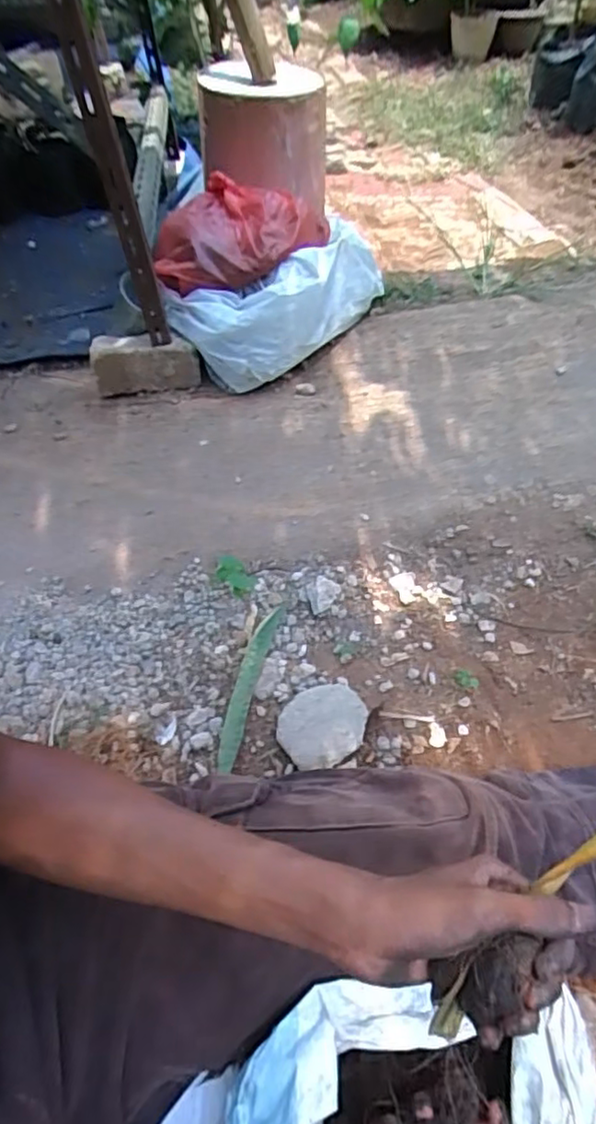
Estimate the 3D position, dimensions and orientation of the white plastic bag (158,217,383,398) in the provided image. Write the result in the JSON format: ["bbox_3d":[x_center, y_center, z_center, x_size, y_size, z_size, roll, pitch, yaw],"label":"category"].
[{"bbox_3d":[-0.011,-0.496,1.175,0.446,0.167,0.197,-33,57,-18],"label":"white plastic bag"}]

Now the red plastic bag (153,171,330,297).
[{"bbox_3d":[-0.115,-0.609,1.123,0.320,0.116,0.215,2,53,7],"label":"red plastic bag"}]

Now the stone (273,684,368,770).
[{"bbox_3d":[0.029,0.194,0.716,0.105,0.044,0.096,-3,53,4],"label":"stone"}]

